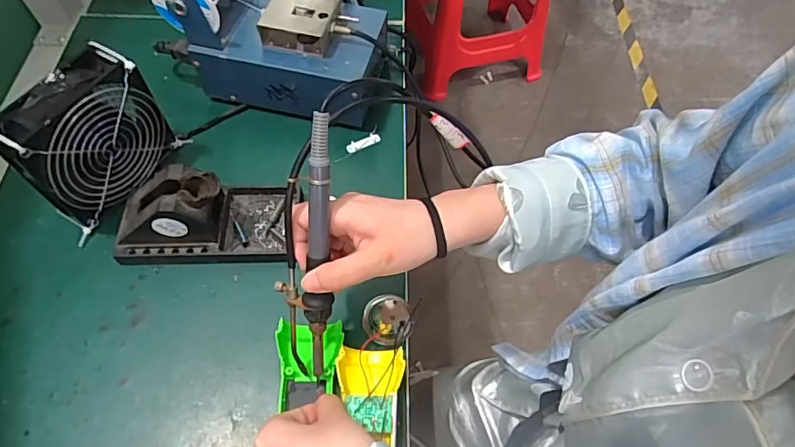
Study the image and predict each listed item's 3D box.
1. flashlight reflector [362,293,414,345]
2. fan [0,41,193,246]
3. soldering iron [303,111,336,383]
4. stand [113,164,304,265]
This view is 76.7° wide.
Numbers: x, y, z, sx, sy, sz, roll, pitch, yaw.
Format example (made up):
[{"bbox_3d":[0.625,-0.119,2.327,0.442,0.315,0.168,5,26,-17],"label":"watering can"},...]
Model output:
[{"bbox_3d":[-0.008,0.075,0.415,0.040,0.022,0.041,0,61,-1],"label":"flashlight reflector"},{"bbox_3d":[-0.265,-0.071,0.438,0.050,0.121,0.120,28,64,14],"label":"fan"},{"bbox_3d":[-0.052,0.024,0.339,0.018,0.199,0.016,6,25,2],"label":"soldering iron"},{"bbox_3d":[-0.168,-0.013,0.437,0.154,0.067,0.077,-1,61,-1],"label":"stand"}]

